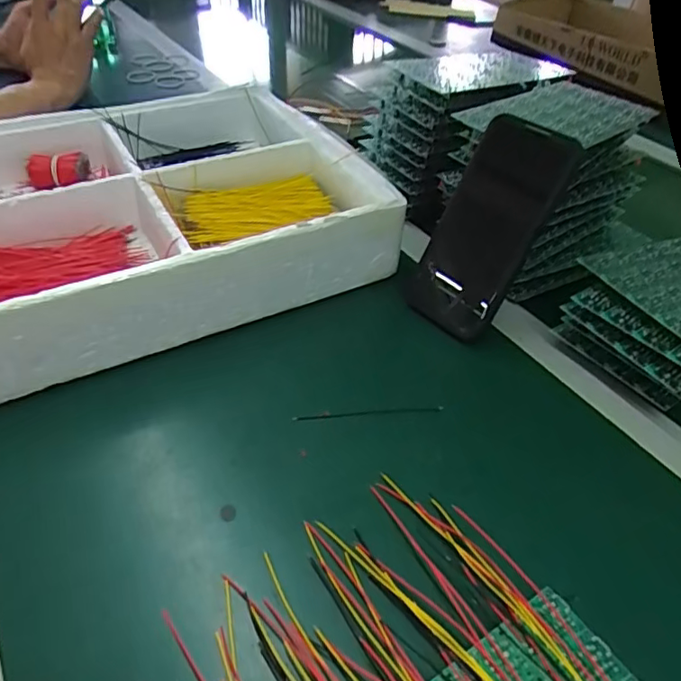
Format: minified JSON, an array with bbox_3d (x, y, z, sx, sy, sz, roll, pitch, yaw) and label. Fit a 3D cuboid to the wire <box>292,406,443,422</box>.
[{"bbox_3d":[0.020,0.052,0.408,0.107,0.004,0.005,-3,43,-5],"label":"wire"}]

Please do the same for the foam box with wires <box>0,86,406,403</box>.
[{"bbox_3d":[-0.185,-0.123,0.534,0.368,0.085,0.326,-20,47,-22],"label":"foam box with wires"}]

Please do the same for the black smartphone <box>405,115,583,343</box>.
[{"bbox_3d":[0.113,-0.087,0.450,0.017,0.166,0.080,0,32,-48],"label":"black smartphone"}]

